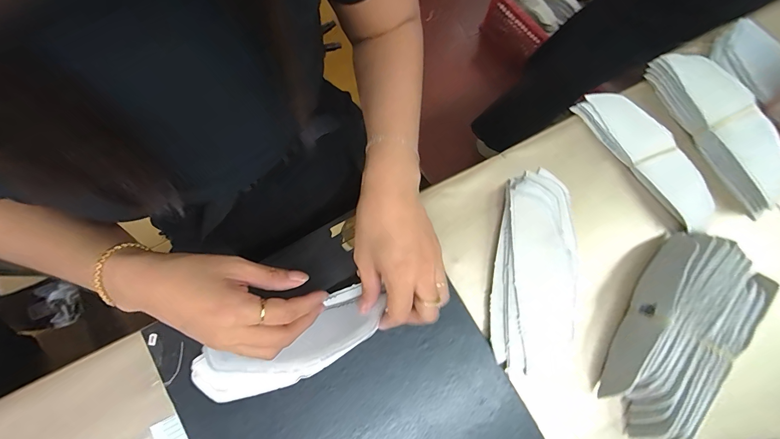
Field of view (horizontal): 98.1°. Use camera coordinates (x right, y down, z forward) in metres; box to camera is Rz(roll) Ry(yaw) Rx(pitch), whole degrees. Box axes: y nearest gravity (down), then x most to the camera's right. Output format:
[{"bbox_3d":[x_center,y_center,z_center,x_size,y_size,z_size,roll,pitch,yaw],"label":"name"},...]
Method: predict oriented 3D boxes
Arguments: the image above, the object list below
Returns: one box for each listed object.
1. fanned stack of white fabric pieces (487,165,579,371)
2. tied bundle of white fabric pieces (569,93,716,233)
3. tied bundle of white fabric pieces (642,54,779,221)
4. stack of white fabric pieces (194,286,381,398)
[{"bbox_3d":[0.165,0.053,0.376,0.091,0.030,0.221,9,78,2],"label":"fanned stack of white fabric pieces"},{"bbox_3d":[0.310,-0.080,0.408,0.058,0.023,0.192,-37,80,-7],"label":"tied bundle of white fabric pieces"},{"bbox_3d":[0.394,-0.110,0.400,0.059,0.051,0.212,-26,79,-5],"label":"tied bundle of white fabric pieces"},{"bbox_3d":[-0.096,0.125,0.327,0.202,0.038,0.061,-26,79,5],"label":"stack of white fabric pieces"}]

